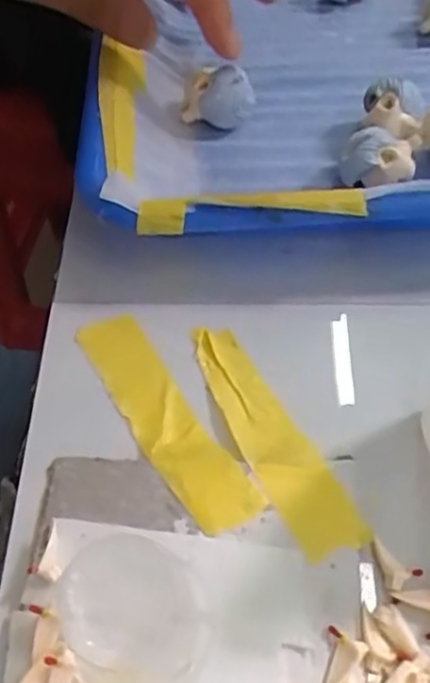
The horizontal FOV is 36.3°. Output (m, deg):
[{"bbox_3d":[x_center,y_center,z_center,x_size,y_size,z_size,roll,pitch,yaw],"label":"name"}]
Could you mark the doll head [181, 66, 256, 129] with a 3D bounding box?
[{"bbox_3d":[0.000,-0.101,0.272,0.027,0.023,0.020,28,62,17],"label":"doll head"}]

